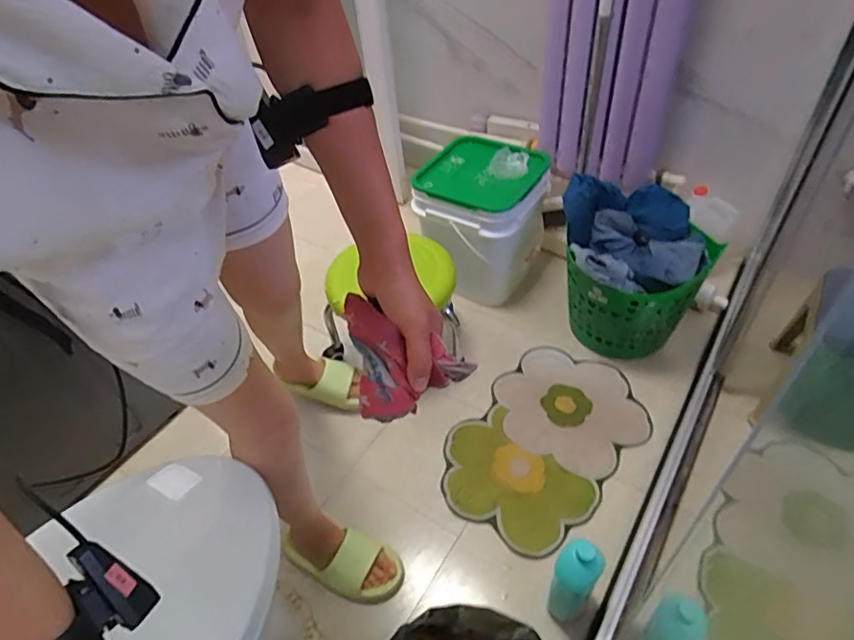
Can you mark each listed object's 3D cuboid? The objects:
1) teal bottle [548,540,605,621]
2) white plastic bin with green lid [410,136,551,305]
[{"bbox_3d":[0.249,0.458,0.922,0.066,0.233,0.060,-4,44,4],"label":"teal bottle"},{"bbox_3d":[0.148,-0.287,1.480,0.314,0.303,0.300,20,50,25],"label":"white plastic bin with green lid"}]

